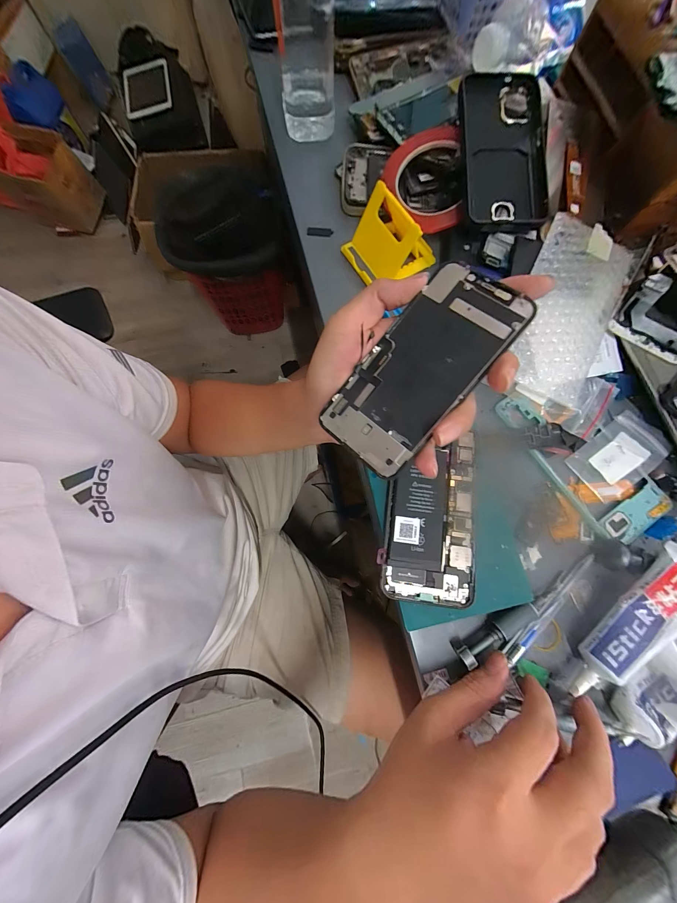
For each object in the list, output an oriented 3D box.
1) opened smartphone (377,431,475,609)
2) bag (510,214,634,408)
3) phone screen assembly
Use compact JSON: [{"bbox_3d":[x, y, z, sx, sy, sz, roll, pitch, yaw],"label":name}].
[{"bbox_3d":[0.077,0.053,0.242,0.073,0.007,0.135,6,78,-2],"label":"opened smartphone"},{"bbox_3d":[0.218,-0.136,0.273,0.087,0.026,0.167,25,78,4],"label":"bag"},{"bbox_3d":[0.054,-0.055,0.196,0.069,0.004,0.142,43,95,17],"label":"phone screen assembly"}]

